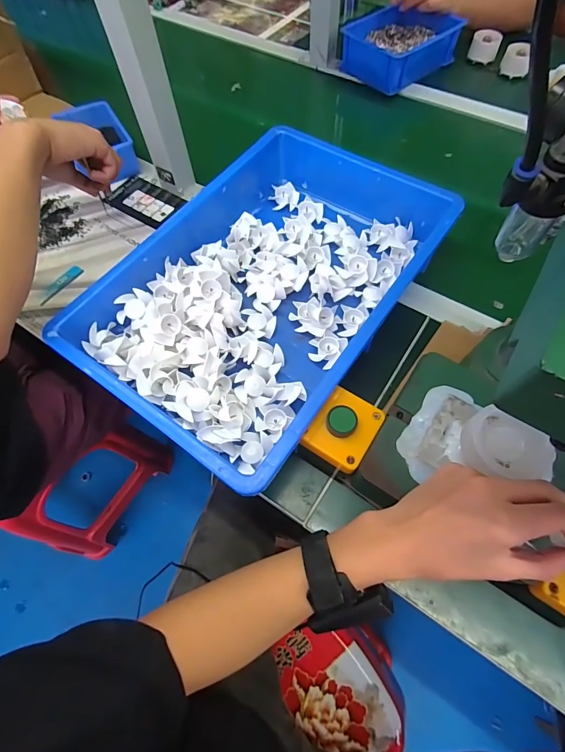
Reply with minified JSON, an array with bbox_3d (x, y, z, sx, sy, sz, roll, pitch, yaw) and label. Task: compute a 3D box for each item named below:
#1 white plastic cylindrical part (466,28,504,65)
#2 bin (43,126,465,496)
[{"bbox_3d":[0.397,-0.649,0.728,0.054,0.036,0.052,17,66,11],"label":"white plastic cylindrical part"},{"bbox_3d":[-0.013,-0.112,0.453,0.283,0.077,0.424,32,70,17],"label":"bin"}]

